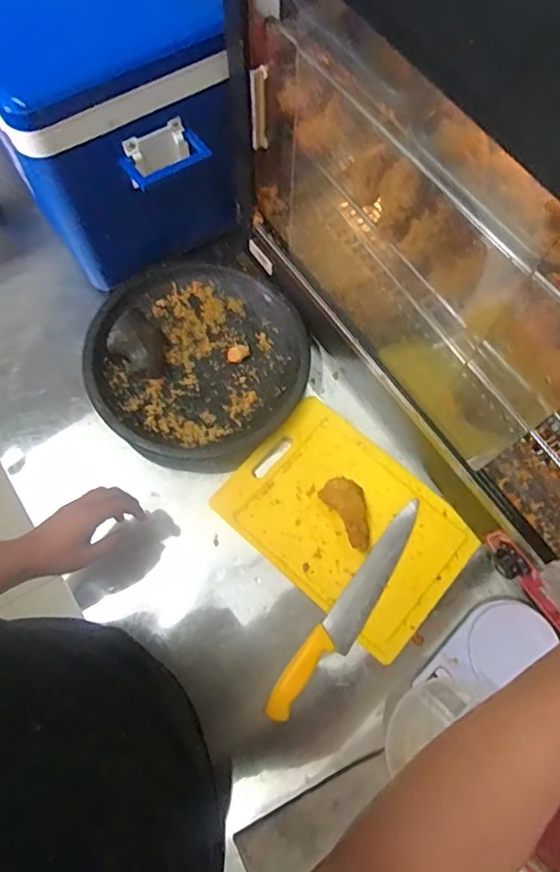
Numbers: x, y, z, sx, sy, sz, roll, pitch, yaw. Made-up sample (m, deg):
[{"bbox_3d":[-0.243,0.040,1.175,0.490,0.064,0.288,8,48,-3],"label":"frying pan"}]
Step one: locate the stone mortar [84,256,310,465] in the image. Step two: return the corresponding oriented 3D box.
[{"bbox_3d":[-0.125,-0.135,0.857,0.325,0.072,0.338,6,71,0],"label":"stone mortar"}]

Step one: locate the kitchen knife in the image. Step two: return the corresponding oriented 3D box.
[{"bbox_3d":[0.102,0.244,0.776,0.050,0.026,0.347,36,74,10],"label":"kitchen knife"}]

